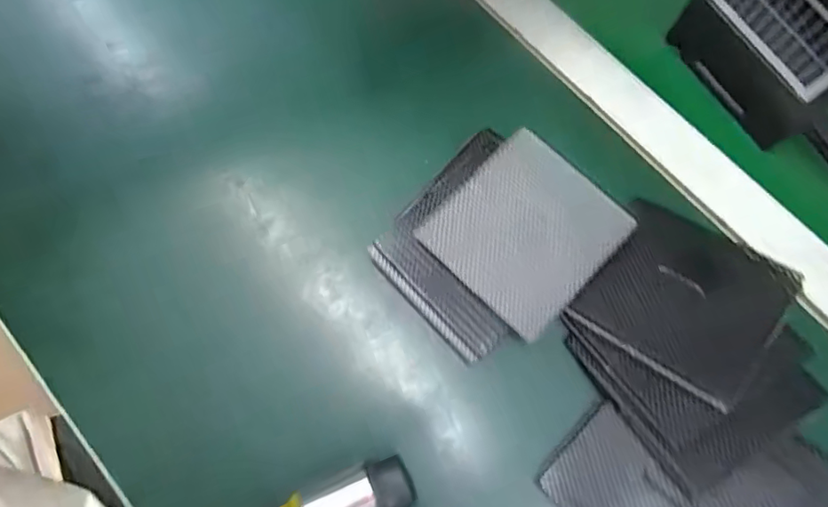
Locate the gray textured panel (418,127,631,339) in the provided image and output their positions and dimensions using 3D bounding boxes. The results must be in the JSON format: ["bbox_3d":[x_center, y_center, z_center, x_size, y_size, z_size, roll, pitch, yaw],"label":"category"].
[{"bbox_3d":[0.072,-0.014,0.350,0.097,0.009,0.105,43,77,10],"label":"gray textured panel"}]

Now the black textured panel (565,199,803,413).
[{"bbox_3d":[0.166,0.025,0.334,0.101,0.007,0.104,34,69,27],"label":"black textured panel"}]

